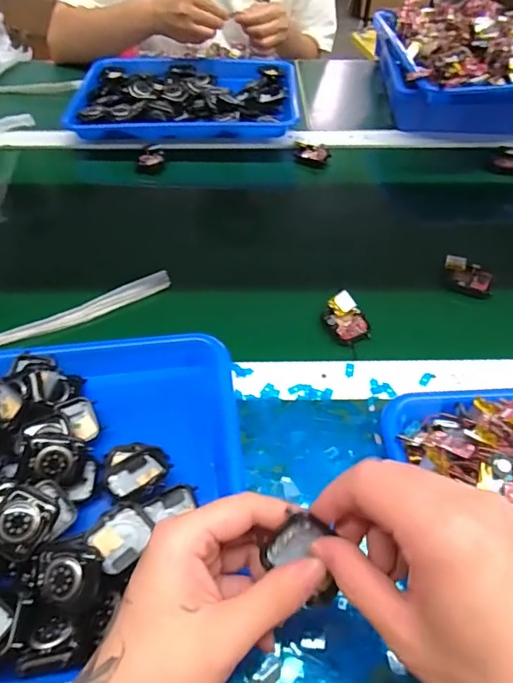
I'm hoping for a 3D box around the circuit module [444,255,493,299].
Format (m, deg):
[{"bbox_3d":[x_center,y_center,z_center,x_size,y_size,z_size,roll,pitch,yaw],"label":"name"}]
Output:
[{"bbox_3d":[0.227,-0.069,0.521,0.050,0.023,0.035,18,52,15],"label":"circuit module"}]

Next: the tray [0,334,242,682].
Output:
[{"bbox_3d":[-0.176,0.106,0.340,0.329,0.056,0.253,-7,50,-5],"label":"tray"}]

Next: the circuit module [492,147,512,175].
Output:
[{"bbox_3d":[0.351,-0.252,0.672,0.035,0.022,0.046,25,55,20],"label":"circuit module"}]

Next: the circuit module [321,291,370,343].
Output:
[{"bbox_3d":[0.087,-0.022,0.471,0.038,0.018,0.049,-22,53,-17],"label":"circuit module"}]

